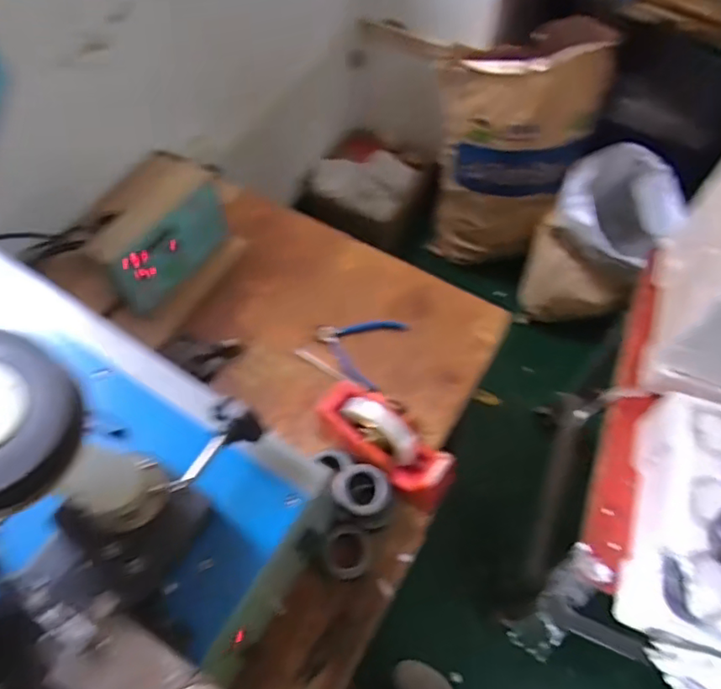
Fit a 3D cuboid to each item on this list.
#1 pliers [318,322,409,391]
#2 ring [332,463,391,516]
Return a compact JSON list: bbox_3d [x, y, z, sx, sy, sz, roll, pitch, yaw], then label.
[{"bbox_3d":[-0.008,-0.001,0.940,0.130,0.022,0.132,20,60,10],"label":"pliers"},{"bbox_3d":[0.001,0.193,0.770,0.072,0.021,0.073,1,59,-1],"label":"ring"}]

